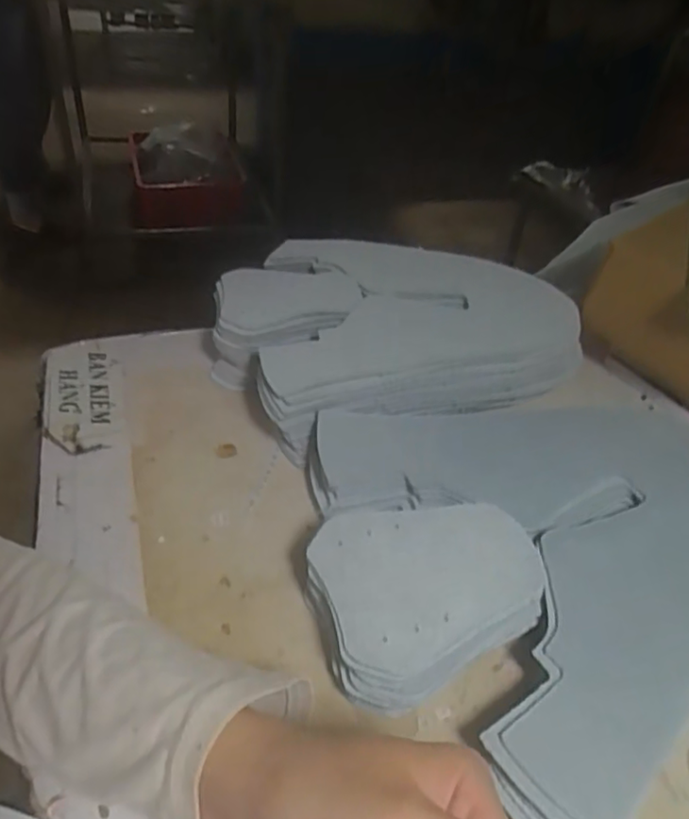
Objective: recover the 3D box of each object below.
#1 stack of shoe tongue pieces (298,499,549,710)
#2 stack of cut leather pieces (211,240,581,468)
[{"bbox_3d":[0.046,0.101,0.326,0.122,0.040,0.095,-8,44,-16],"label":"stack of shoe tongue pieces"},{"bbox_3d":[0.028,-0.075,0.501,0.262,0.059,0.223,-11,45,-19],"label":"stack of cut leather pieces"}]

